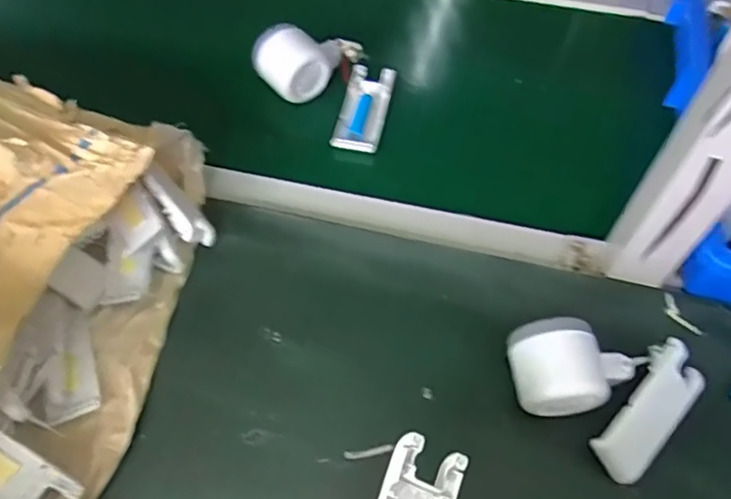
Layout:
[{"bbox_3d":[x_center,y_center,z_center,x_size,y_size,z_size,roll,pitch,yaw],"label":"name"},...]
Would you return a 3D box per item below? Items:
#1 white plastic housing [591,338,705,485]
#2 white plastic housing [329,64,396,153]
[{"bbox_3d":[0.193,0.110,0.418,0.101,0.012,0.043,-42,96,-18],"label":"white plastic housing"},{"bbox_3d":[-0.001,-0.136,0.589,0.044,0.011,0.102,10,60,6],"label":"white plastic housing"}]

